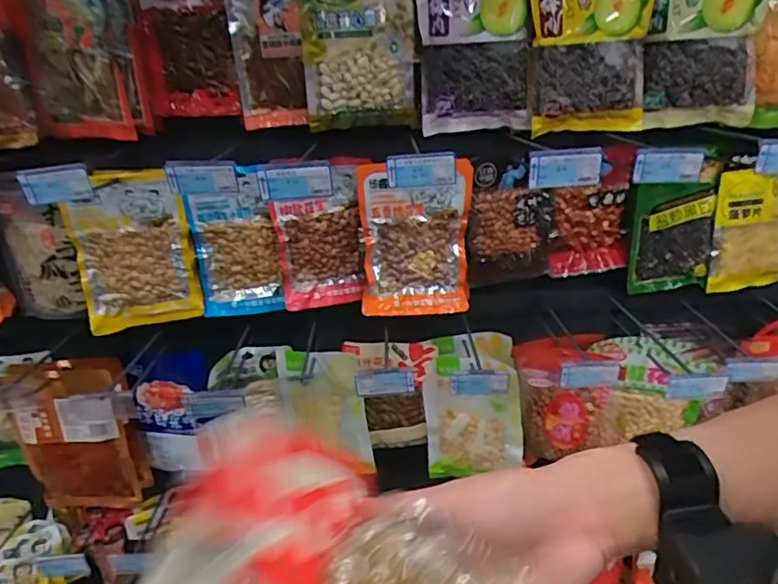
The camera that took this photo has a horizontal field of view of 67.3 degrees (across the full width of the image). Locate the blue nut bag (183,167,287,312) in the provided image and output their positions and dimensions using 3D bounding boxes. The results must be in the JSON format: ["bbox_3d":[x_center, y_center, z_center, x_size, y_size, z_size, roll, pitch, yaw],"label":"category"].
[{"bbox_3d":[-0.252,-0.073,0.970,0.138,0.221,0.036,-10,24,-15],"label":"blue nut bag"}]

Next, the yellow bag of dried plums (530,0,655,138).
[{"bbox_3d":[0.297,-0.369,0.858,0.179,0.263,0.024,-5,26,0],"label":"yellow bag of dried plums"}]

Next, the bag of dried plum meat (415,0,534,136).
[{"bbox_3d":[0.127,-0.372,0.864,0.166,0.258,0.026,-4,26,3],"label":"bag of dried plum meat"}]

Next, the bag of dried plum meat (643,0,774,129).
[{"bbox_3d":[0.474,-0.387,0.875,0.163,0.256,0.027,-1,23,7],"label":"bag of dried plum meat"}]

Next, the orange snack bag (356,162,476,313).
[{"bbox_3d":[0.043,-0.081,0.938,0.172,0.238,0.032,-3,21,-4],"label":"orange snack bag"}]

